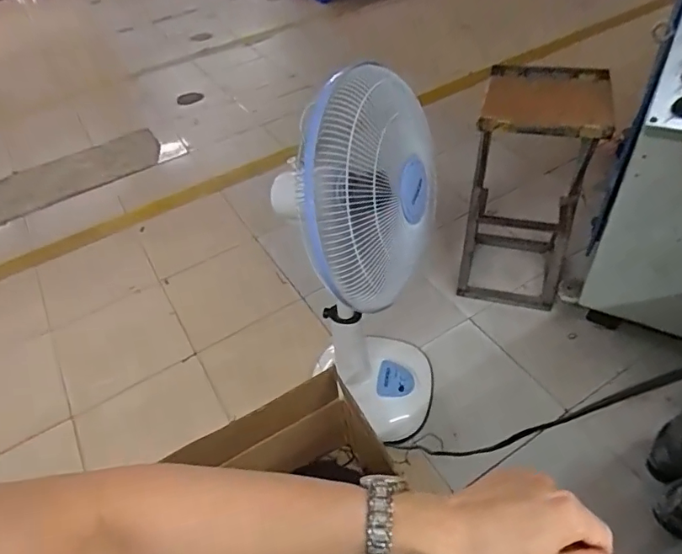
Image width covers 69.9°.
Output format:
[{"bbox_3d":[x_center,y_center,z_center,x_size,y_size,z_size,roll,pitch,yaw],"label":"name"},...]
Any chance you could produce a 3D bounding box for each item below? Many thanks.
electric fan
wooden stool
[{"bbox_3d":[0.070,0.025,1.111,0.315,0.961,0.376,-1,46,8],"label":"electric fan"},{"bbox_3d":[0.547,-0.224,1.453,0.312,0.685,0.287,9,48,16],"label":"wooden stool"}]

